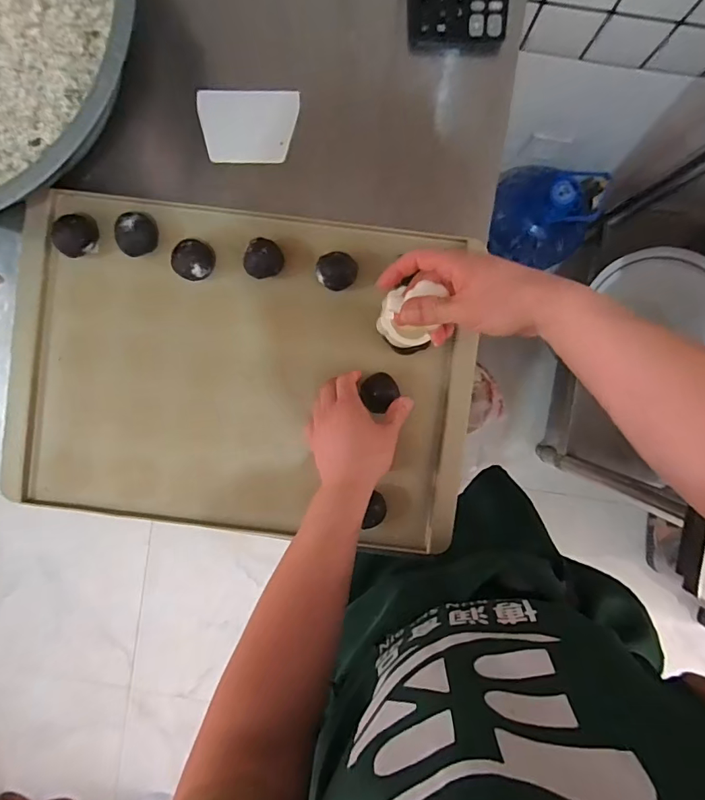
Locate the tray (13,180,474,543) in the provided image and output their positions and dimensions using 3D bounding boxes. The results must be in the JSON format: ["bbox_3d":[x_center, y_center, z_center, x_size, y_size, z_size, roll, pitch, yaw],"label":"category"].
[{"bbox_3d":[-0.139,-0.033,0.583,0.572,0.046,0.400,8,92,0],"label":"tray"}]

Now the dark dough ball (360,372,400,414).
[{"bbox_3d":[0.033,-0.011,0.556,0.044,0.037,0.040,0,92,0],"label":"dark dough ball"}]

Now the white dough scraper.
[{"bbox_3d":[-0.130,-0.341,0.583,0.119,0.005,0.085,1,98,-4],"label":"white dough scraper"}]

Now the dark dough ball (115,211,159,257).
[{"bbox_3d":[-0.261,-0.200,0.563,0.045,0.028,0.042,0,92,0],"label":"dark dough ball"}]

